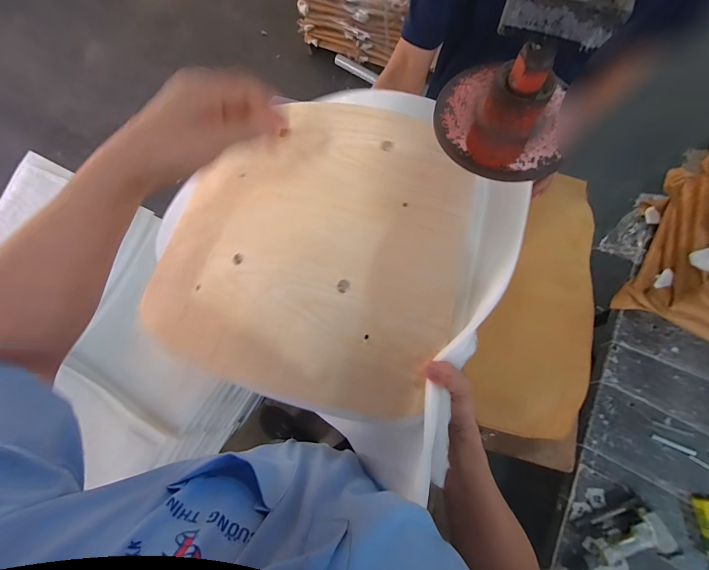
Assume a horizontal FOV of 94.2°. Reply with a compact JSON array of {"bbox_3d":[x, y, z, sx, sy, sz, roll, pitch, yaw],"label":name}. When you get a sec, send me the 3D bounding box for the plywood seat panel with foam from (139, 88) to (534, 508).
[{"bbox_3d":[-0.041,-0.053,0.478,0.500,0.098,0.453,28,76,10],"label":"plywood seat panel with foam"}]

